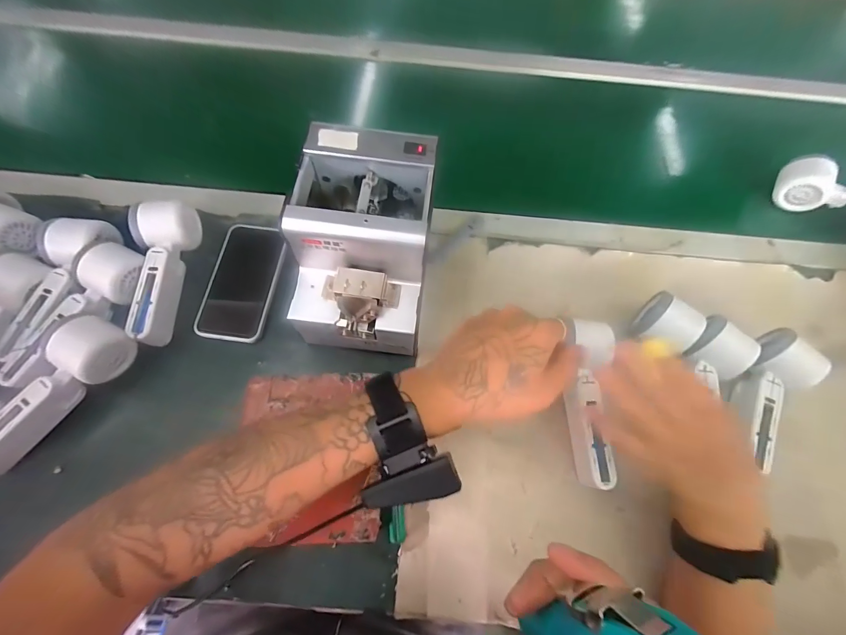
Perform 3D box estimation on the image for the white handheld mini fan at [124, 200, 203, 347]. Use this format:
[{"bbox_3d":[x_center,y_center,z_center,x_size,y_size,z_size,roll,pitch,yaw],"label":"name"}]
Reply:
[{"bbox_3d":[-0.296,-0.051,0.411,0.048,0.057,0.159,0,68,-3],"label":"white handheld mini fan"}]

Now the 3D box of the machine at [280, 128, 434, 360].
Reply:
[{"bbox_3d":[-0.058,-0.063,0.374,0.122,0.144,0.174,7,68,0],"label":"machine"}]

